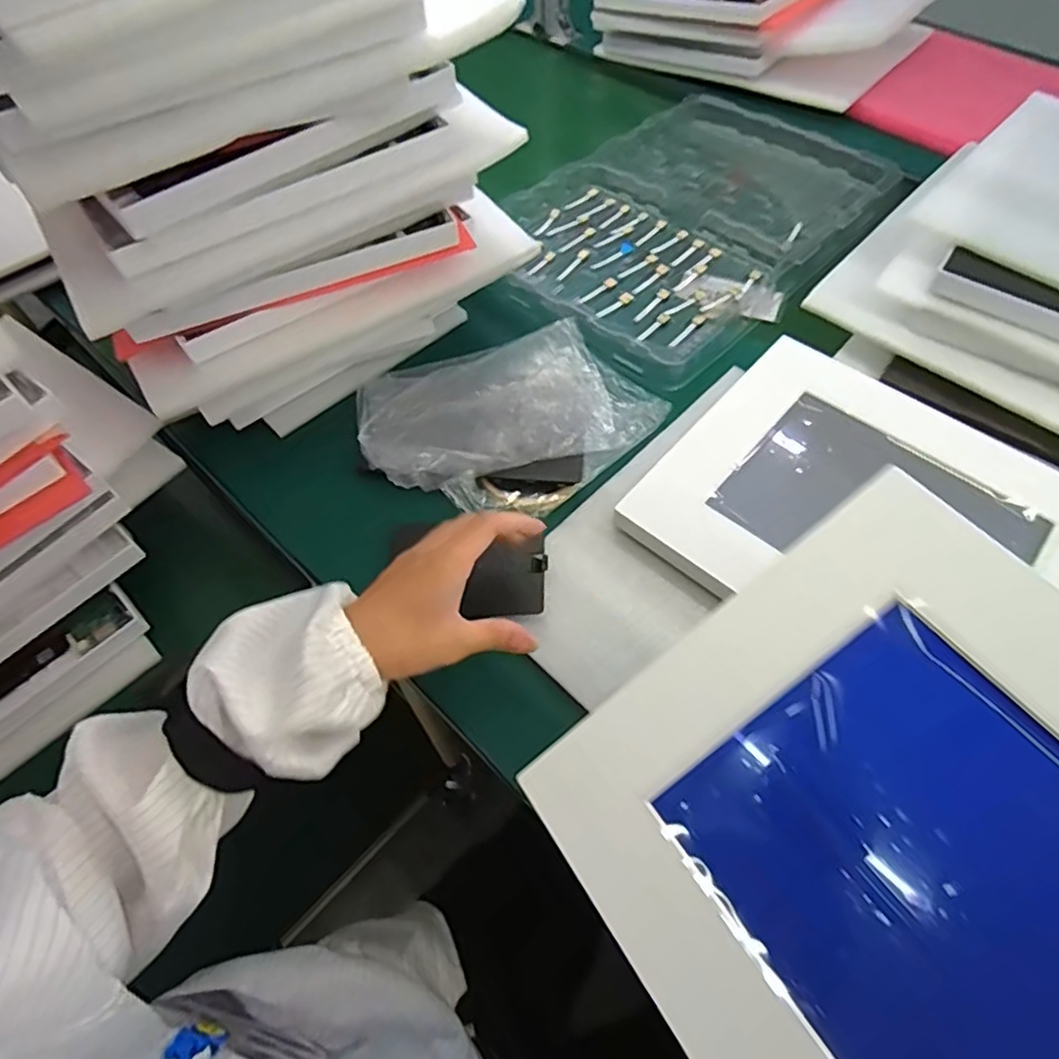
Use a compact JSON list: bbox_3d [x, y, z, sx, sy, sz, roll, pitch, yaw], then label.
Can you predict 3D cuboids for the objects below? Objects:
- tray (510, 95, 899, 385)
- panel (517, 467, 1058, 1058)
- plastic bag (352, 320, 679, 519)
[{"bbox_3d":[0.187,-0.359,0.713,0.311,0.033,0.486,39,66,23],"label":"tray"},{"bbox_3d":[0.170,0.152,0.254,0.249,0.036,0.291,-41,63,4],"label":"panel"},{"bbox_3d":[-0.032,-0.112,0.541,0.234,0.047,0.214,-37,64,-20],"label":"plastic bag"}]

